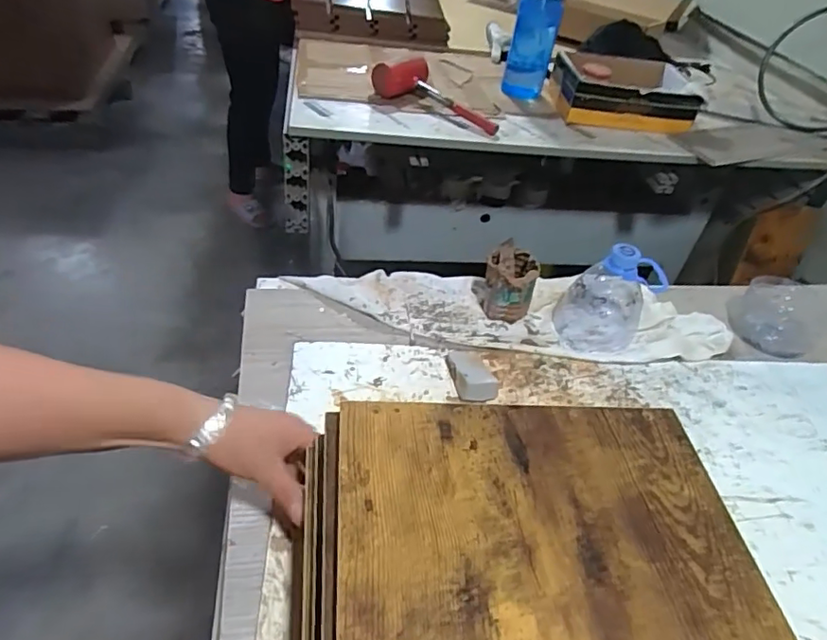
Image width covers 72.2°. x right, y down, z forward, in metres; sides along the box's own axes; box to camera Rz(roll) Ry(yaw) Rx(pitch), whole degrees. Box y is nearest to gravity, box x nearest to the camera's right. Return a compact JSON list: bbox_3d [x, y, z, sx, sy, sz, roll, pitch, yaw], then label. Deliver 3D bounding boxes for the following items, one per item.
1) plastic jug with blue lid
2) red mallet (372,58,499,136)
[{"bbox_3d":[0.244,-0.039,0.703,0.108,0.127,0.115,19,43,12],"label":"plastic jug with blue lid"},{"bbox_3d":[0.057,-0.503,1.246,0.303,0.081,0.076,23,44,18],"label":"red mallet"}]

